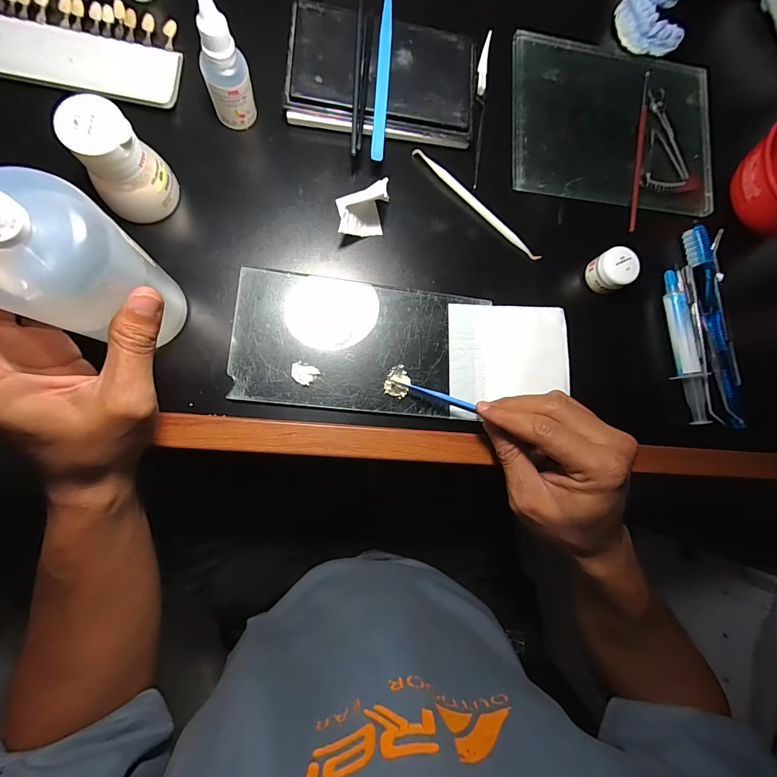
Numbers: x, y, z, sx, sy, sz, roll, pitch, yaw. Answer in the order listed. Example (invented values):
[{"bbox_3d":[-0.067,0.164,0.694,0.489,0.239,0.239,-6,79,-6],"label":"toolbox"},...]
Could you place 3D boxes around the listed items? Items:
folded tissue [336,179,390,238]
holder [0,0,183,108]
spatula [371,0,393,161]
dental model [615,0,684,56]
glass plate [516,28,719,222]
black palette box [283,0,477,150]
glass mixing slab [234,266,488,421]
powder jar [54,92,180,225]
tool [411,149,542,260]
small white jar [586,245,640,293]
[{"bbox_3d":[-0.019,-0.141,0.280,0.048,0.030,0.036,-17,89,-9],"label":"folded tissue"},{"bbox_3d":[-0.234,-0.252,0.261,0.149,0.012,0.078,6,86,-8],"label":"holder"},{"bbox_3d":[-0.004,-0.247,0.283,0.010,0.004,0.137,4,86,-8],"label":"spatula"},{"bbox_3d":[0.257,-0.371,0.350,0.060,0.034,0.084,14,85,-7],"label":"dental model"},{"bbox_3d":[0.213,-0.250,0.335,0.199,0.011,0.159,3,86,-8],"label":"glass plate"},{"bbox_3d":[-0.003,-0.251,0.294,0.151,0.022,0.096,6,86,-8],"label":"black palette box"},{"bbox_3d":[-0.016,-0.033,0.282,0.197,0.005,0.100,5,86,-8],"label":"glass mixing slab"},{"bbox_3d":[-0.174,-0.145,0.236,0.047,0.062,0.042,-38,93,-9],"label":"powder jar"},{"bbox_3d":[0.077,-0.157,0.309,0.138,0.005,0.009,39,82,-4],"label":"tool"},{"bbox_3d":[0.190,-0.101,0.309,0.030,0.028,0.031,1,86,-8],"label":"small white jar"}]

